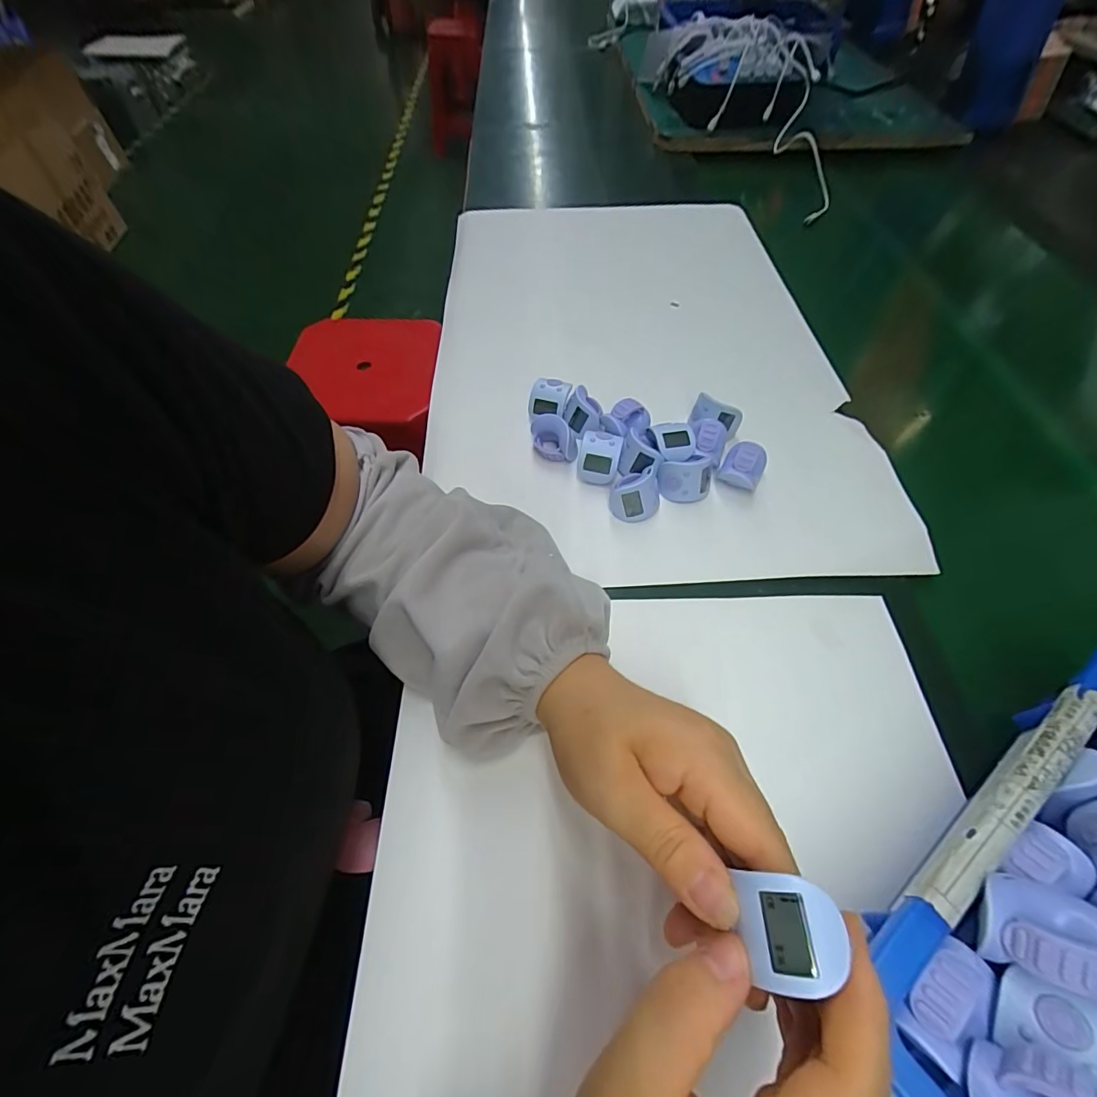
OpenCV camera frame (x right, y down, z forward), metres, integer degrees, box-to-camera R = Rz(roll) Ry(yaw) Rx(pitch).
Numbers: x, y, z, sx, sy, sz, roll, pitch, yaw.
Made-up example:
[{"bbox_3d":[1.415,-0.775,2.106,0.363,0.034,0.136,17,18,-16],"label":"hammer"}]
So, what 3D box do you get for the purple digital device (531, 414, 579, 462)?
[{"bbox_3d":[0.005,-0.087,0.388,0.036,0.029,0.030,0,56,0],"label":"purple digital device"}]

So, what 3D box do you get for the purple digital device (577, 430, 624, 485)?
[{"bbox_3d":[0.039,-0.070,0.375,0.030,0.029,0.030,12,57,9],"label":"purple digital device"}]

